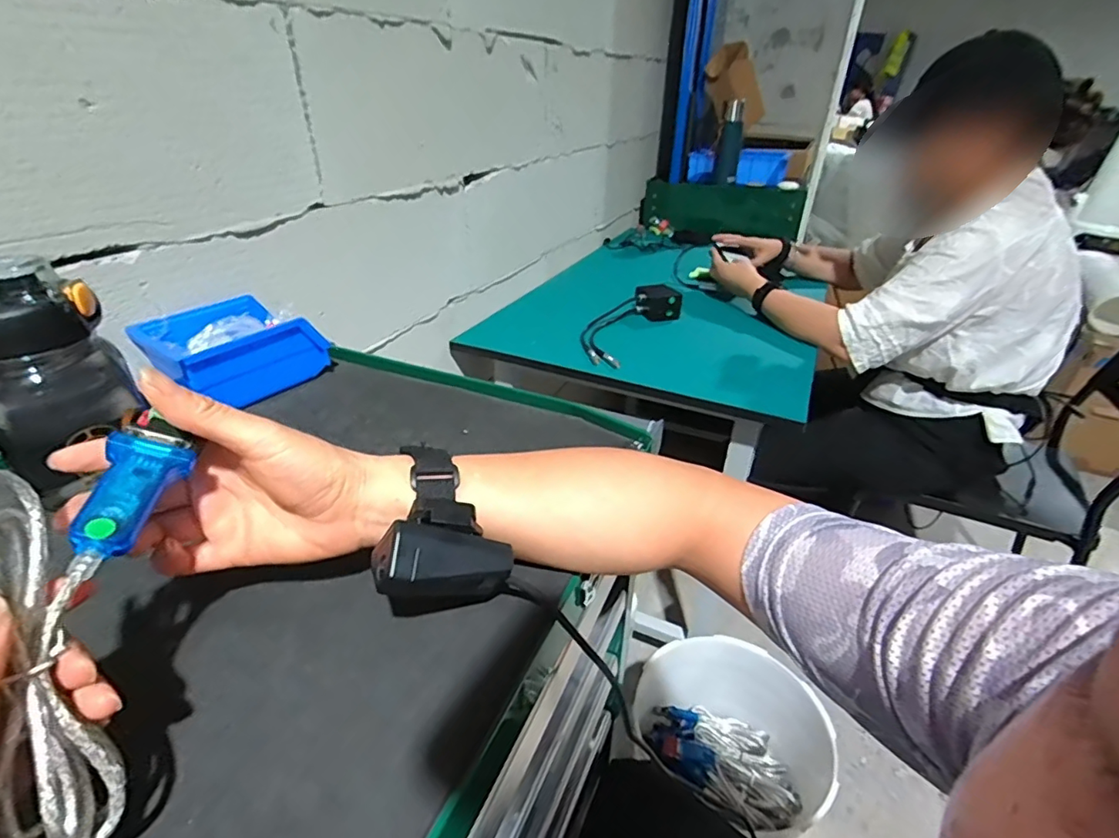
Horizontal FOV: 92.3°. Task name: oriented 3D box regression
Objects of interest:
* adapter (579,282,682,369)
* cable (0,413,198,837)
[{"bbox_3d":[0.124,-0.184,1.001,0.122,0.054,0.313,19,36,26],"label":"adapter"},{"bbox_3d":[-0.195,0.074,0.208,0.061,0.061,0.174,-8,68,-14],"label":"cable"}]

